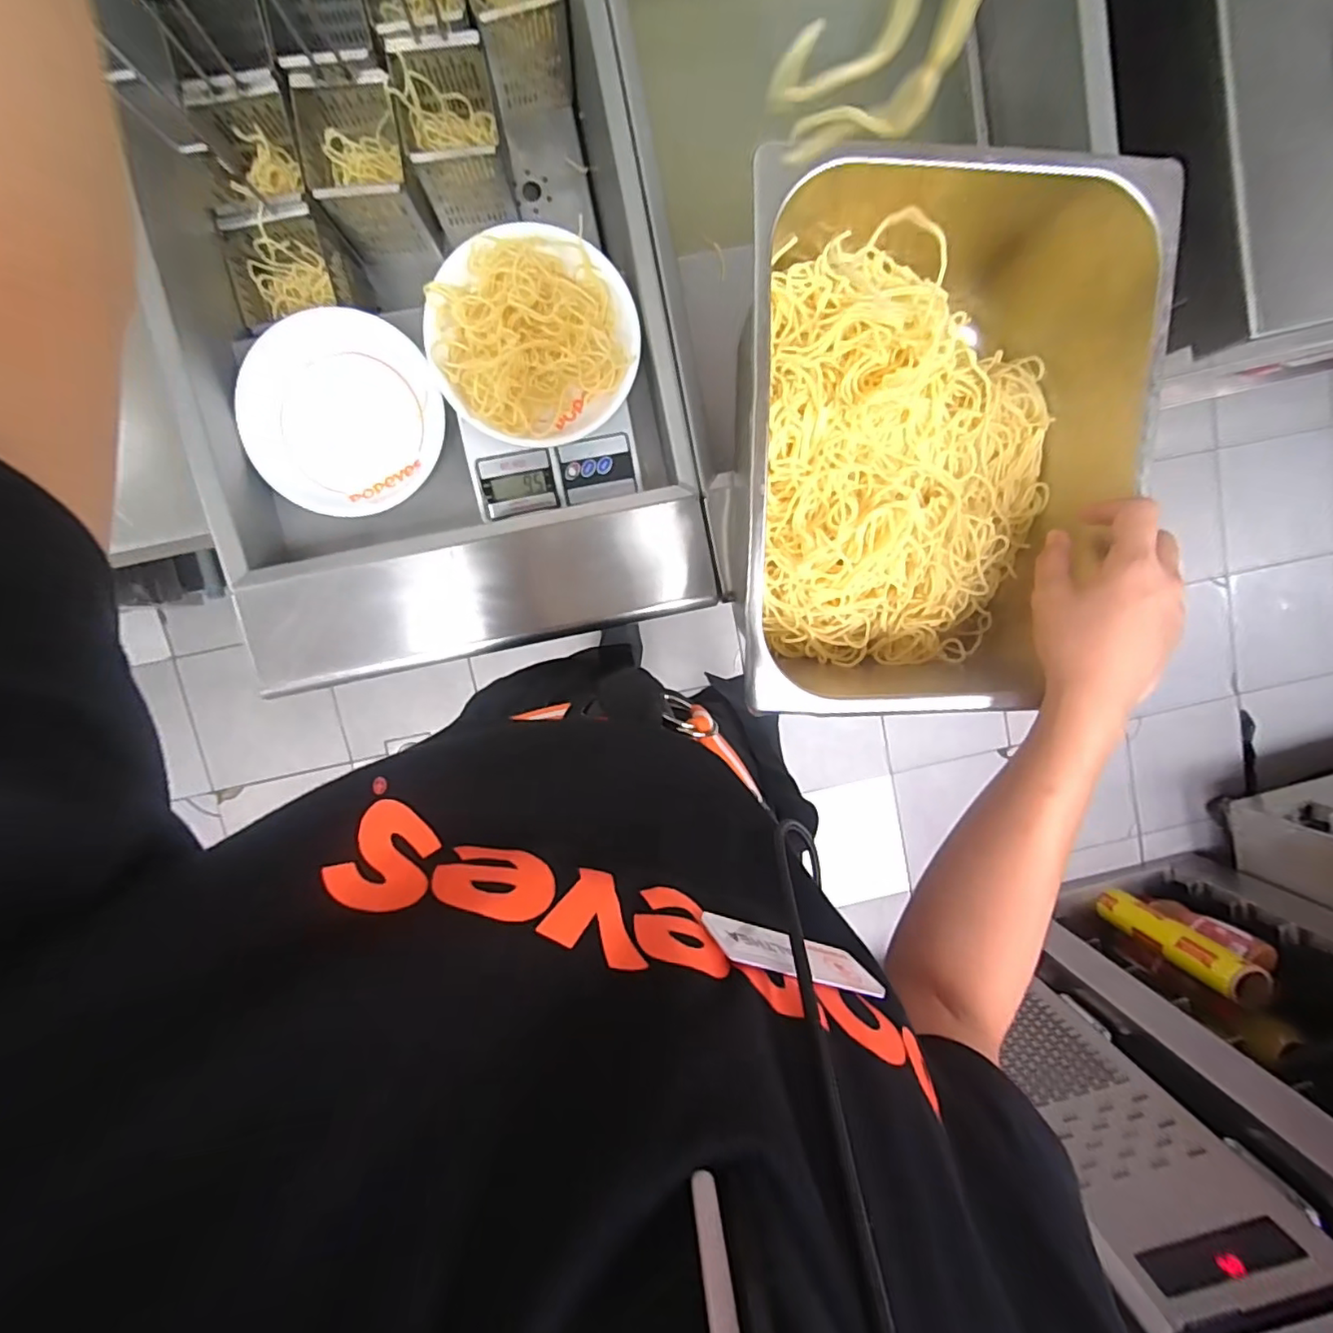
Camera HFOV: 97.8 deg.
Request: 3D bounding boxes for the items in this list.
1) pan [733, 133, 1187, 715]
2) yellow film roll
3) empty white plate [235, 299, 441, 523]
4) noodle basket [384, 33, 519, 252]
[{"bbox_3d":[0.170,-0.139,0.402,0.246,0.121,0.317,-1,96,-5],"label":"pan"},{"bbox_3d":[1.118,0.605,1.291,0.087,0.327,0.085,31,93,-7],"label":"yellow film roll"},{"bbox_3d":[-0.294,-0.230,0.532,0.168,0.017,0.175,-1,96,-5],"label":"empty white plate"},{"bbox_3d":[-0.217,-0.543,0.602,0.093,0.109,0.106,-12,97,-4],"label":"noodle basket"}]

